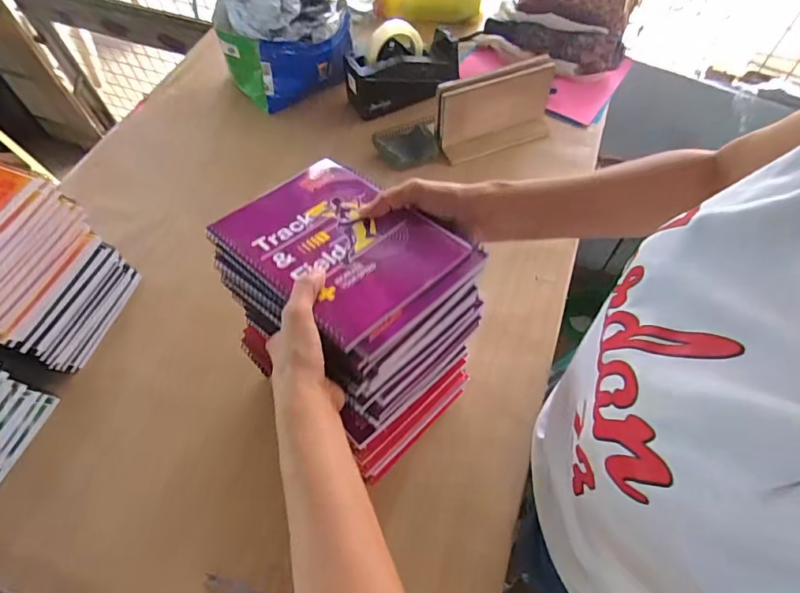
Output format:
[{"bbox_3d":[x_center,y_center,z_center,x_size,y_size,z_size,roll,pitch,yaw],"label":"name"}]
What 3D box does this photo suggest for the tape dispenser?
[{"bbox_3d":[0.008,-0.407,0.816,0.212,0.111,0.082,-19,61,-10],"label":"tape dispenser"}]

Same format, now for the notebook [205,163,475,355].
[{"bbox_3d":[-0.056,-0.051,0.420,0.199,0.007,0.144,37,60,28],"label":"notebook"}]

